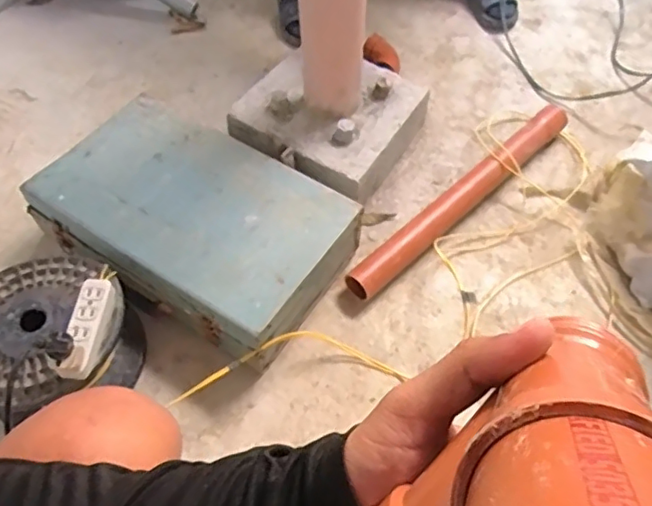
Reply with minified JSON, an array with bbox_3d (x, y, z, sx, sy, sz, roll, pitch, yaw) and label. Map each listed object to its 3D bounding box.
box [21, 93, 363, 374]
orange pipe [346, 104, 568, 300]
[{"bbox_3d":[-0.230,-0.051,0.999,0.505,0.121,0.320,27,60,15],"label":"box"},{"bbox_3d":[0.276,-0.117,1.109,0.626,0.055,0.062,-38,65,-24],"label":"orange pipe"}]

